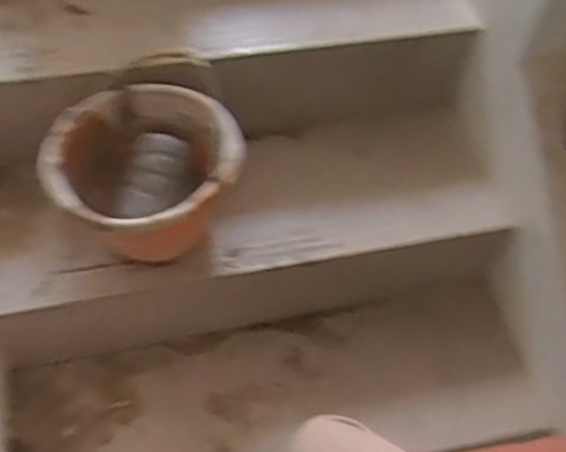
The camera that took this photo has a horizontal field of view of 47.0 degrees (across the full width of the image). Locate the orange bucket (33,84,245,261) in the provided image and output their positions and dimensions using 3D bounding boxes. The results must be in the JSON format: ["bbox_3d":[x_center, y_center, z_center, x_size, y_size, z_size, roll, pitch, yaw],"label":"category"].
[{"bbox_3d":[-0.192,-0.052,0.938,0.255,0.190,0.238,-24,59,-20],"label":"orange bucket"}]

